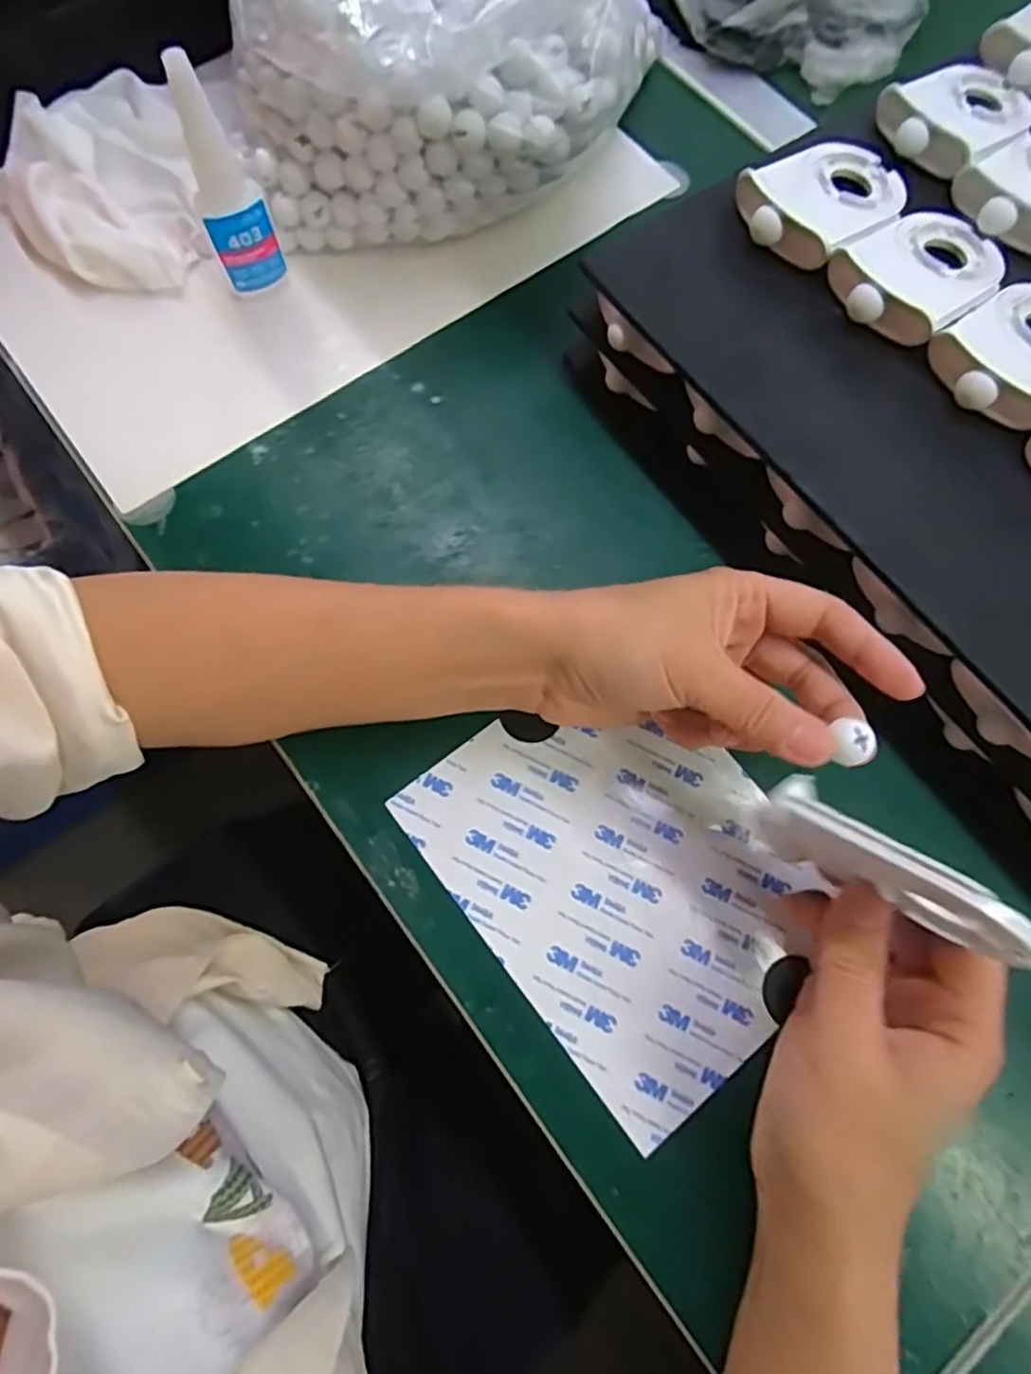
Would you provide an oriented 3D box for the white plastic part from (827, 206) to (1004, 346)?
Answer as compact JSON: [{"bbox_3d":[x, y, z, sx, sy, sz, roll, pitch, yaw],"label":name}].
[{"bbox_3d":[0.187,-0.193,0.318,0.090,0.015,0.056,-39,78,-13],"label":"white plastic part"}]

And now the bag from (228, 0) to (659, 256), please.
[{"bbox_3d":[-0.055,-0.374,0.363,0.184,0.141,0.253,-5,73,-4],"label":"bag"}]

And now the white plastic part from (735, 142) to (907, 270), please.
[{"bbox_3d":[0.147,-0.235,0.331,0.085,0.012,0.058,-38,78,-13],"label":"white plastic part"}]

